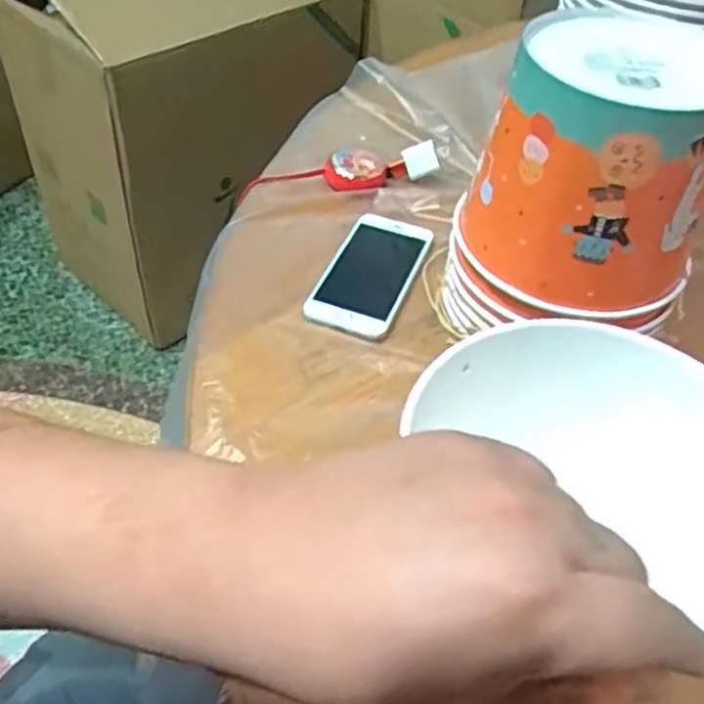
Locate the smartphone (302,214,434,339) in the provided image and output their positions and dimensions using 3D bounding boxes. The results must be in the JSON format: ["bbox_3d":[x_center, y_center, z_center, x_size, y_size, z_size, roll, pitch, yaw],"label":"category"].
[{"bbox_3d":[0.016,-0.063,0.560,0.064,0.008,0.133,17,48,14],"label":"smartphone"}]

